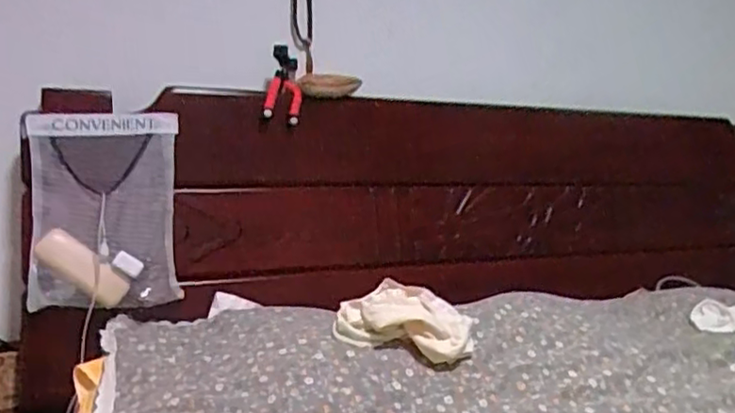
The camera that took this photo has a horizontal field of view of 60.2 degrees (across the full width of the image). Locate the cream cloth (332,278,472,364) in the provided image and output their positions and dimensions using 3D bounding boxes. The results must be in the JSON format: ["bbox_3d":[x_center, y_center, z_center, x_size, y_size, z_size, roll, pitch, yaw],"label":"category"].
[{"bbox_3d":[0.049,0.168,0.900,0.182,0.104,0.089,-1,1,-8],"label":"cream cloth"}]

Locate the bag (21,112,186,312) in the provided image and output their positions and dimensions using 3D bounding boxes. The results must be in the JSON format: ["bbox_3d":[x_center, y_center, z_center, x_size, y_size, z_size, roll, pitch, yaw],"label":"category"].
[{"bbox_3d":[-0.483,0.001,1.146,0.257,0.354,0.067,-1,-6,-6],"label":"bag"}]

